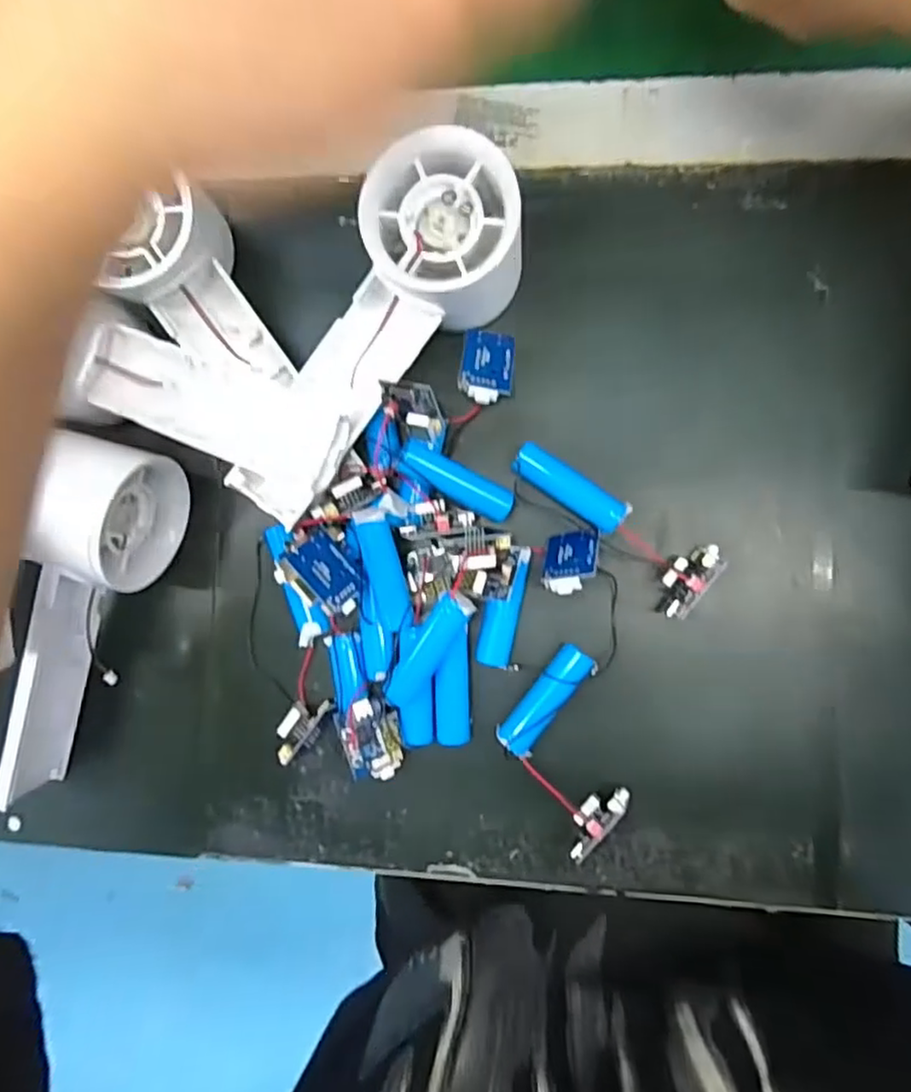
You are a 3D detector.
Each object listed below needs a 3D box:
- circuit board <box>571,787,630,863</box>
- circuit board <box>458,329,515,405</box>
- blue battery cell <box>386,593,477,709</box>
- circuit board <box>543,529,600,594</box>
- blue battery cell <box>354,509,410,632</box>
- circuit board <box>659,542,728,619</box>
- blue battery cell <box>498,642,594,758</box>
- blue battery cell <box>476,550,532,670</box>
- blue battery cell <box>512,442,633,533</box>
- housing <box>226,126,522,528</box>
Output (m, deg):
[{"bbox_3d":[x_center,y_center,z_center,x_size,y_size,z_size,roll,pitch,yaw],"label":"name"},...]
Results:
[{"bbox_3d":[0.056,0.109,0.269,0.011,0.022,0.033,41,94,5],"label":"circuit board"},{"bbox_3d":[0.013,-0.075,0.276,0.022,0.004,0.033,7,68,-5],"label":"circuit board"},{"bbox_3d":[-0.011,0.042,0.266,0.014,0.019,0.050,34,93,5],"label":"blue battery cell"},{"bbox_3d":[0.047,0.006,0.266,0.022,0.032,0.004,-9,130,22],"label":"circuit board"},{"bbox_3d":[-0.028,0.009,0.264,0.012,0.011,0.049,-10,107,6],"label":"blue battery cell"},{"bbox_3d":[0.093,0.013,0.267,0.015,0.019,0.033,38,94,5],"label":"circuit board"},{"bbox_3d":[0.038,0.063,0.276,0.016,0.013,0.050,36,93,5],"label":"blue battery cell"},{"bbox_3d":[0.020,0.025,0.282,0.015,0.017,0.050,11,91,6],"label":"blue battery cell"},{"bbox_3d":[0.048,-0.023,0.278,0.050,0.018,0.015,34,93,5],"label":"blue battery cell"},{"bbox_3d":[-0.032,-0.080,0.262,0.061,0.051,0.154,41,94,5],"label":"housing"}]

